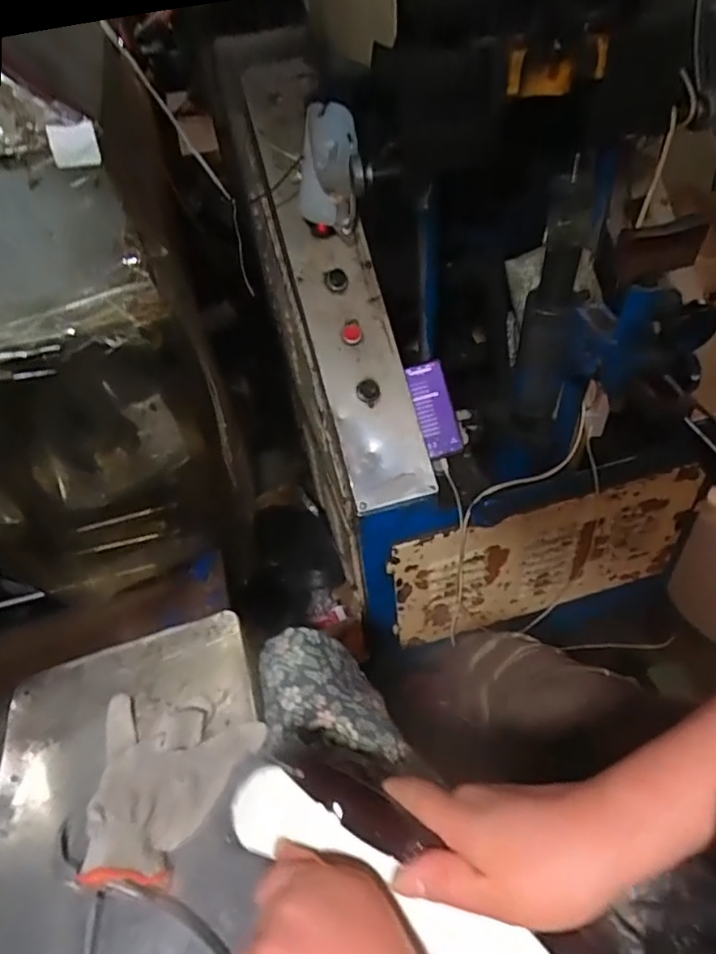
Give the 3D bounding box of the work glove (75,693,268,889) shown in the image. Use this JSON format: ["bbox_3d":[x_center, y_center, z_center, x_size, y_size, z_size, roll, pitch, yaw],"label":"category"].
[{"bbox_3d":[-0.165,0.249,0.478,0.143,0.024,0.133,5,45,13],"label":"work glove"}]

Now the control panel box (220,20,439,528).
[{"bbox_3d":[-0.040,-0.302,0.881,0.132,0.704,0.145,-18,3,-11],"label":"control panel box"}]

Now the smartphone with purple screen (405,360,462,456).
[{"bbox_3d":[0.126,-0.110,0.956,0.074,0.148,0.014,-15,3,-26],"label":"smartphone with purple screen"}]

